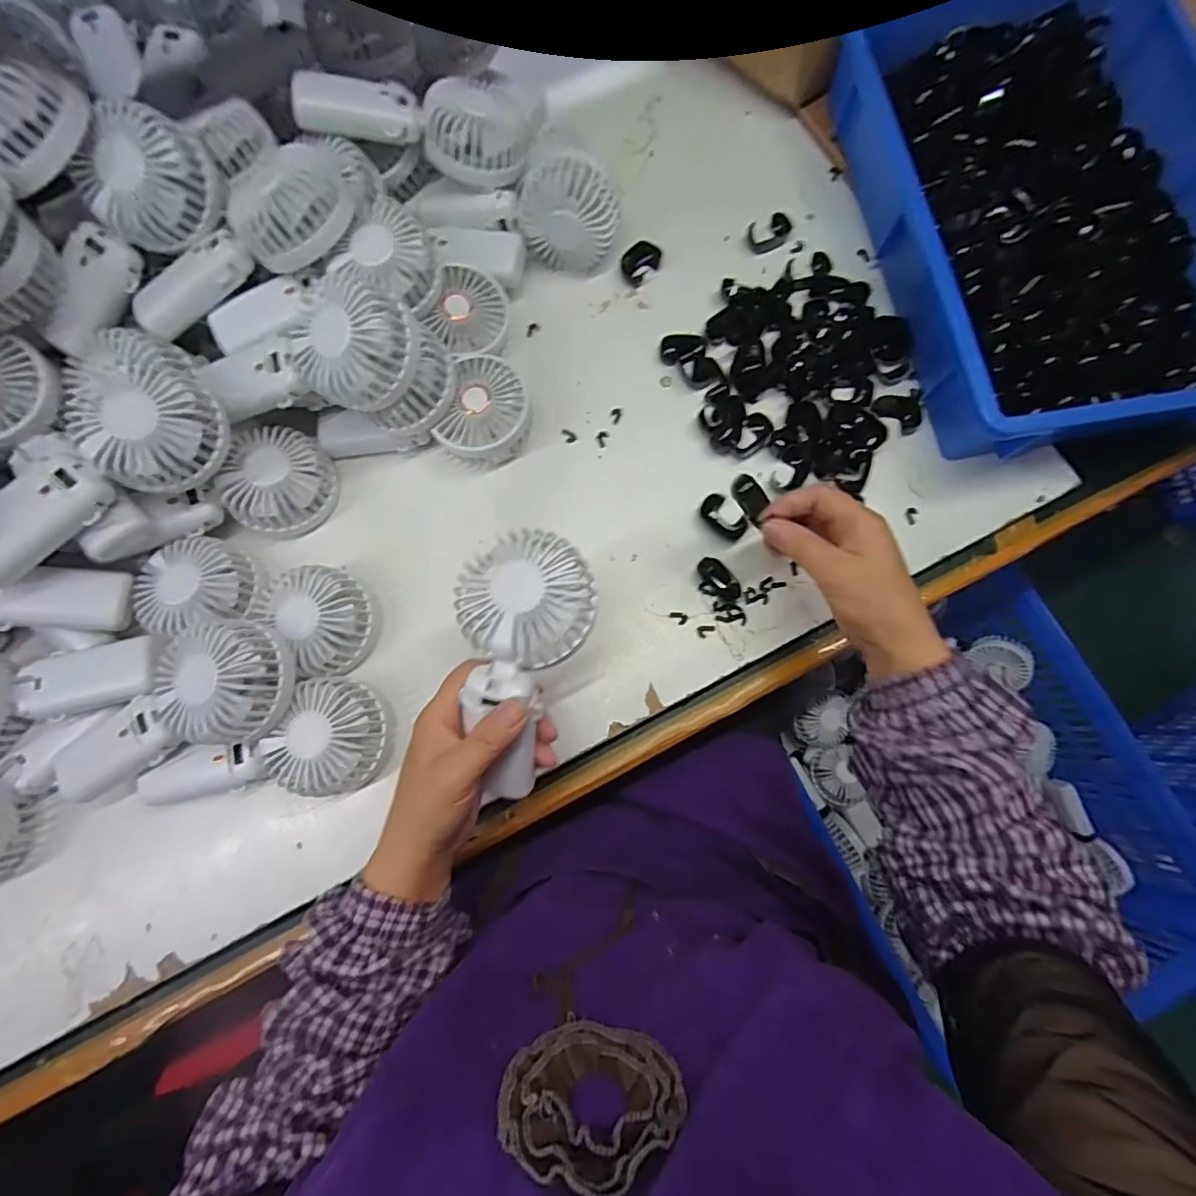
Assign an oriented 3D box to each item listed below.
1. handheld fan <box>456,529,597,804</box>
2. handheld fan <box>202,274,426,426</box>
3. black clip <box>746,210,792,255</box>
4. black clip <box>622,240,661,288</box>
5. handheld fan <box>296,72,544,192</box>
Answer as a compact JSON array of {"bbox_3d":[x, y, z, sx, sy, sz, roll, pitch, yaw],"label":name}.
[{"bbox_3d":[-0.050,0.044,0.343,0.083,0.042,0.167,7,92,3],"label":"handheld fan"},{"bbox_3d":[-0.215,-0.175,0.411,0.173,0.041,0.086,-4,109,22],"label":"handheld fan"},{"bbox_3d":[0.172,-0.360,0.554,0.046,0.017,0.028,-20,77,-4],"label":"black clip"},{"bbox_3d":[0.039,-0.314,0.526,0.026,0.017,0.036,36,80,9],"label":"black clip"},{"bbox_3d":[-0.141,-0.398,0.471,0.198,0.041,0.079,-5,76,-16],"label":"handheld fan"}]

